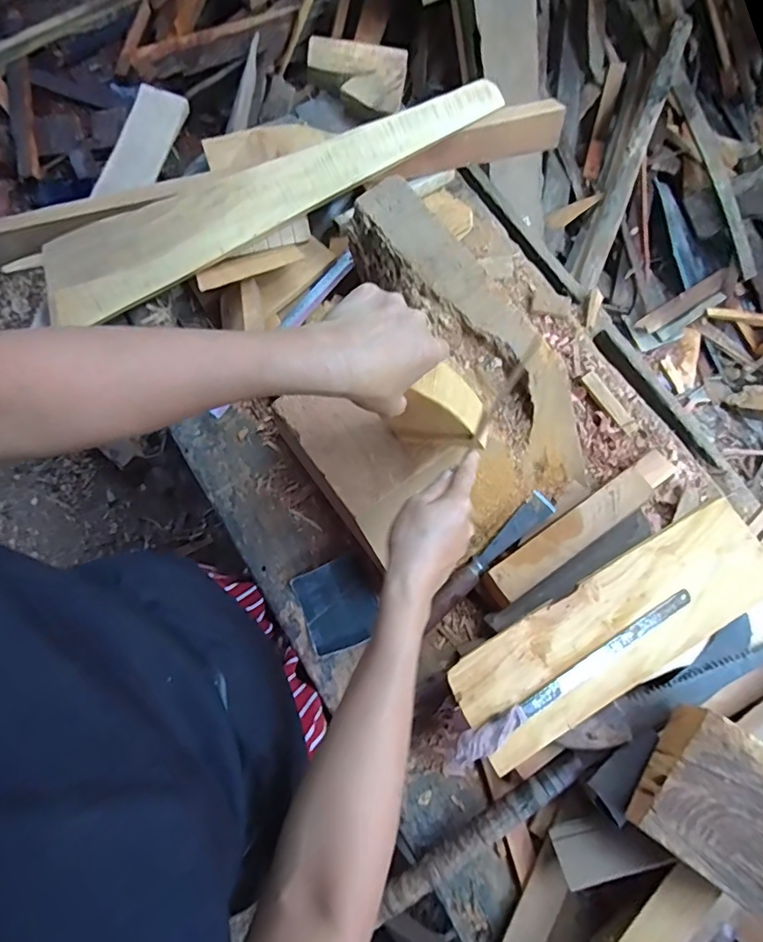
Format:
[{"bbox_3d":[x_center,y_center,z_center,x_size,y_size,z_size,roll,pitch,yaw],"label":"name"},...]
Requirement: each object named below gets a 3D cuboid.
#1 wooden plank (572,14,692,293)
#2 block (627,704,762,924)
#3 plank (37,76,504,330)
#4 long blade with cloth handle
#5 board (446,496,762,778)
[{"bbox_3d":[0.669,-0.848,1.385,0.072,0.074,0.737,21,94,3],"label":"wooden plank"},{"bbox_3d":[0.362,0.348,0.540,0.150,0.075,0.143,33,85,20],"label":"block"},{"bbox_3d":[-0.146,-0.379,0.719,0.667,0.024,0.107,-23,101,-2],"label":"plank"},{"bbox_3d":[0.209,0.229,0.573,0.331,0.021,0.031,-33,81,-8],"label":"long blade with cloth handle"},{"bbox_3d":[0.272,0.180,0.587,0.395,0.013,0.140,-29,95,-6],"label":"board"}]

